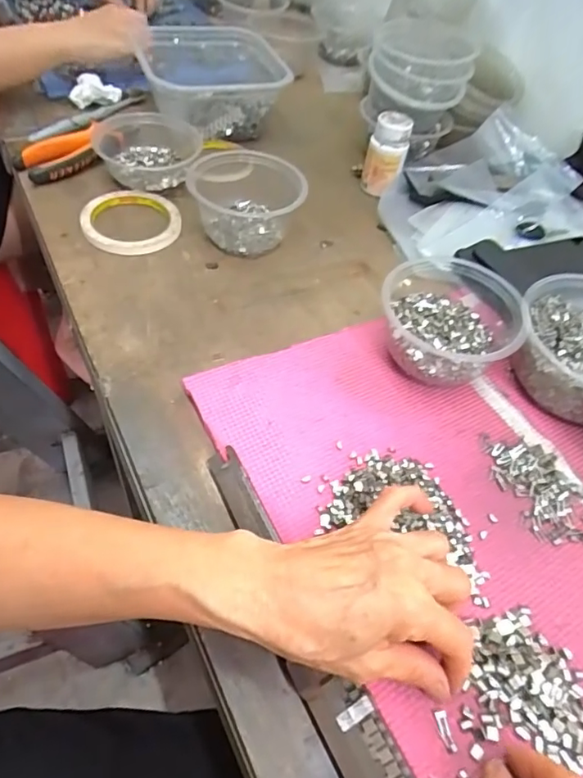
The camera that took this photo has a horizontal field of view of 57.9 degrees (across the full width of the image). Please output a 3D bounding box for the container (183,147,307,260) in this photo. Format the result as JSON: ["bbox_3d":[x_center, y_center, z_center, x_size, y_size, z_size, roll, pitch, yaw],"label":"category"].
[{"bbox_3d":[-0.048,-0.202,0.553,0.106,0.061,0.139,-11,54,-14],"label":"container"}]

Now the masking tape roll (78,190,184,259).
[{"bbox_3d":[-0.164,-0.174,0.543,0.095,0.020,0.094,3,52,-3],"label":"masking tape roll"}]

